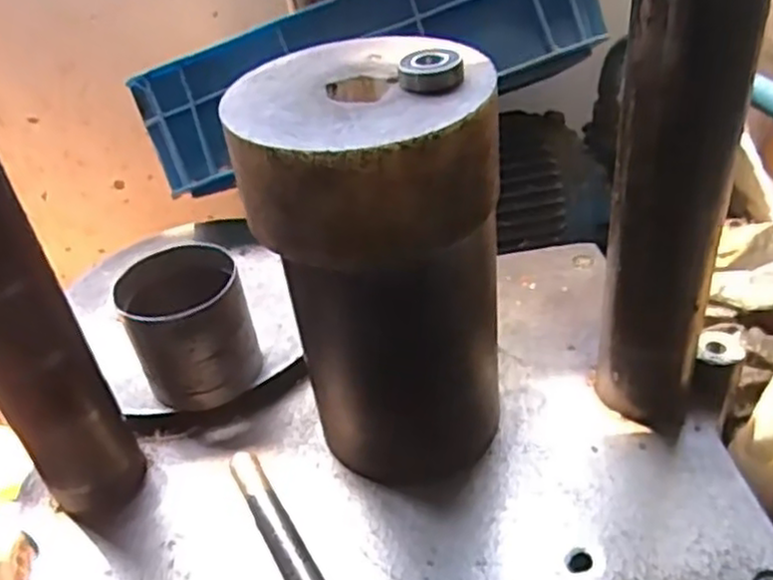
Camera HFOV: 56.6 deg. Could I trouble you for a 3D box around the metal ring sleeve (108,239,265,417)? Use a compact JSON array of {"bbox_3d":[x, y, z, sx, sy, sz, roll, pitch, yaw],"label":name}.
[{"bbox_3d":[-0.147,0.034,0.549,0.089,0.113,0.081,-17,38,-12],"label":"metal ring sleeve"}]

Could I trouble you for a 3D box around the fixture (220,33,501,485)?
[{"bbox_3d":[0.000,-0.007,0.457,0.136,0.258,0.131,-10,37,-3],"label":"fixture"}]

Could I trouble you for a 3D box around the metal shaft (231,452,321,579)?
[{"bbox_3d":[-0.064,0.159,0.450,0.020,0.023,0.147,-24,40,-20],"label":"metal shaft"}]

